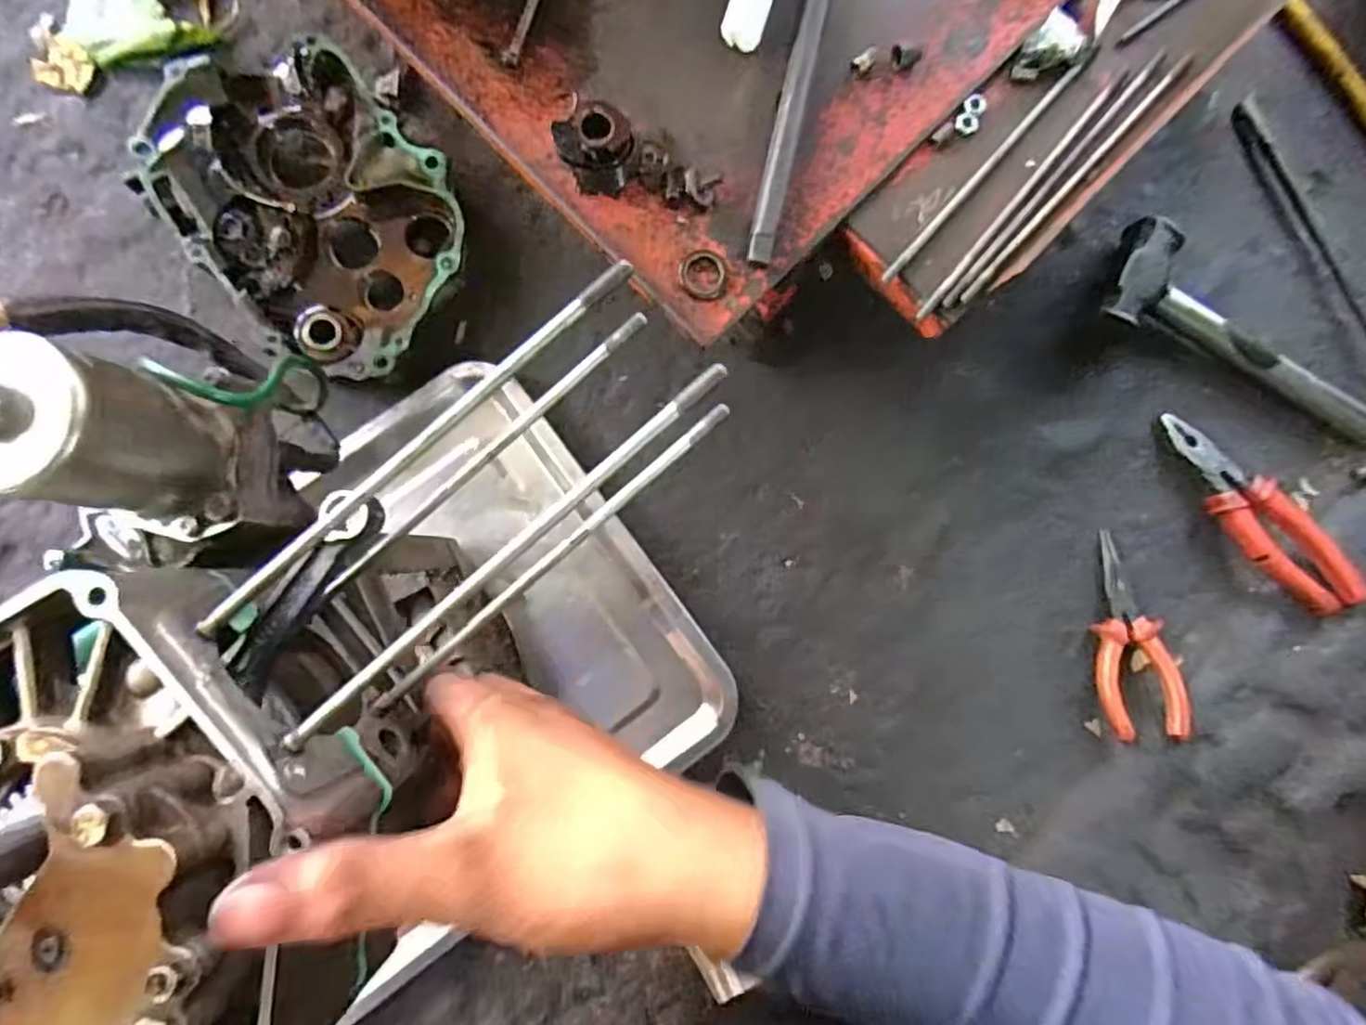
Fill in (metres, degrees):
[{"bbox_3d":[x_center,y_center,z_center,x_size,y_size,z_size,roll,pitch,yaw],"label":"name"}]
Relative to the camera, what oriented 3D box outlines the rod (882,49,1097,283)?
[{"bbox_3d":[0.178,-0.203,0.384,0.007,0.007,0.189,42,85,1],"label":"rod"}]

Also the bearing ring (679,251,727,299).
[{"bbox_3d":[0.011,-0.133,0.370,0.027,0.008,0.028,0,86,-3],"label":"bearing ring"}]

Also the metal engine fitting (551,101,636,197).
[{"bbox_3d":[-0.046,-0.194,0.357,0.040,0.035,0.033,-14,87,-4],"label":"metal engine fitting"}]

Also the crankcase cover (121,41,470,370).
[{"bbox_3d":[-0.270,-0.221,0.497,0.237,0.064,0.182,44,85,1],"label":"crankcase cover"}]

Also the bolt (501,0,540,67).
[{"bbox_3d":[-0.087,-0.281,0.373,0.010,0.004,0.065,18,85,-1],"label":"bolt"}]

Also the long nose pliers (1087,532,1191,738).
[{"bbox_3d":[0.343,0.095,0.518,0.056,0.012,0.156,-11,74,9],"label":"long nose pliers"}]

